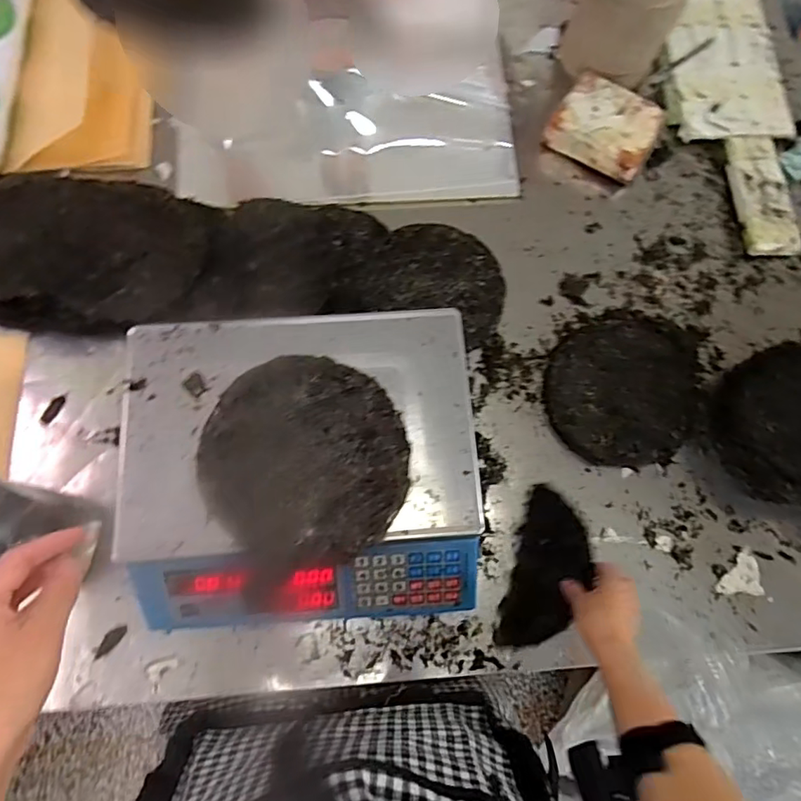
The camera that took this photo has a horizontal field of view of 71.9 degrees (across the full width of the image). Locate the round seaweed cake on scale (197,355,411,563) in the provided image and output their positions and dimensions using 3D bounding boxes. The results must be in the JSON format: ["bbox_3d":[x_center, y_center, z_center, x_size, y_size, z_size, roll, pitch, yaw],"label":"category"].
[{"bbox_3d":[-0.088,0.051,0.511,0.187,0.016,0.177,0,73,-1],"label":"round seaweed cake on scale"}]

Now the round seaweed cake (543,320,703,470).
[{"bbox_3d":[0.305,-0.022,0.744,0.232,0.027,0.193,-43,77,-15],"label":"round seaweed cake"}]

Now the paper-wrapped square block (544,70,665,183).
[{"bbox_3d":[0.312,-0.414,0.841,0.152,0.068,0.121,32,75,6],"label":"paper-wrapped square block"}]

